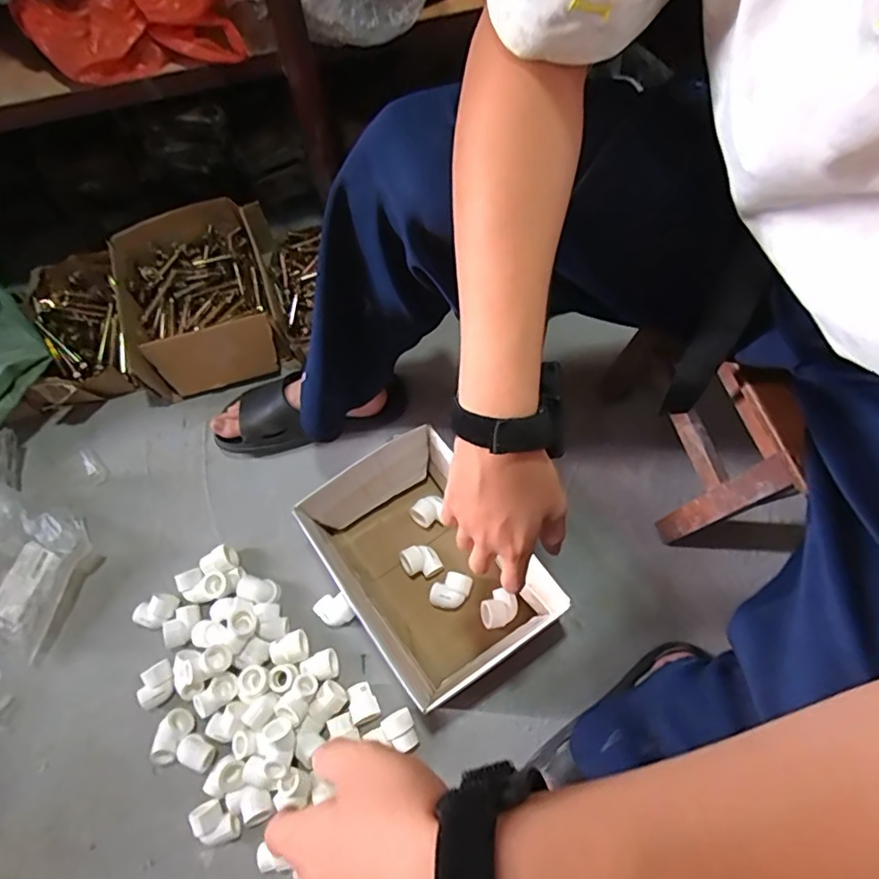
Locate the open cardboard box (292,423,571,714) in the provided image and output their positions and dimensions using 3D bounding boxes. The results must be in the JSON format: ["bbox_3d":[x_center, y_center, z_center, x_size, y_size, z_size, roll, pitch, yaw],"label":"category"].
[{"bbox_3d":[-0.018,0.157,0.693,0.198,0.120,0.278,-33,69,-11],"label":"open cardboard box"}]

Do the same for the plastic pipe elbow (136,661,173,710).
[{"bbox_3d":[-0.351,0.305,0.689,0.045,0.025,0.045,-28,68,-9],"label":"plastic pipe elbow"}]

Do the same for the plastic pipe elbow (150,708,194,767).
[{"bbox_3d":[-0.322,0.360,0.667,0.032,0.031,0.063,20,69,11],"label":"plastic pipe elbow"}]

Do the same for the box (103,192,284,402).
[{"bbox_3d":[-0.382,-0.226,0.876,0.235,0.101,0.287,-14,67,-3],"label":"box"}]

